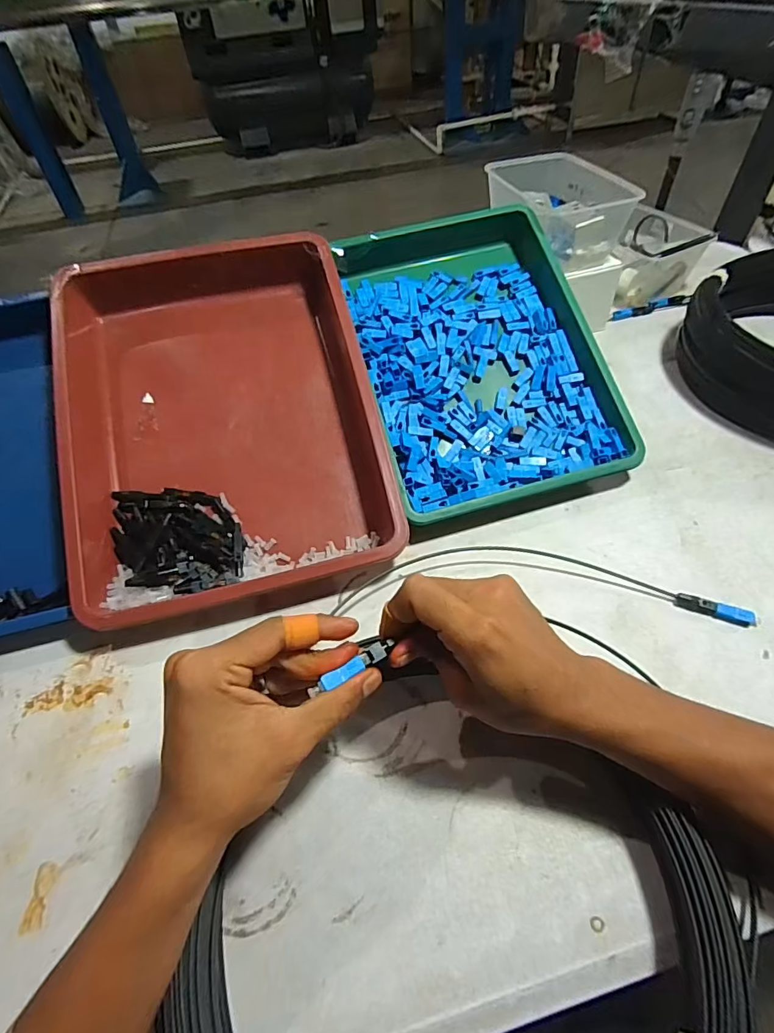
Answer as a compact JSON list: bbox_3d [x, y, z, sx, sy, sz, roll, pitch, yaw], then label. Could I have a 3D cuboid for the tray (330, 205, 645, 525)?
[{"bbox_3d":[0.089,-0.171,0.494,0.225,0.057,0.341,-14,71,-7],"label":"tray"}]

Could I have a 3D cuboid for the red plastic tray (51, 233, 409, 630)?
[{"bbox_3d":[-0.152,-0.094,0.450,0.264,0.060,0.341,-11,73,-10],"label":"red plastic tray"}]

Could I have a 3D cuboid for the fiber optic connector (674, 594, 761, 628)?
[{"bbox_3d":[0.256,0.073,0.377,0.057,0.010,0.012,14,53,16],"label":"fiber optic connector"}]

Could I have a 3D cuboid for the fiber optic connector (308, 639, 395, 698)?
[{"bbox_3d":[-0.018,0.084,0.269,0.053,0.007,0.009,-26,53,-26],"label":"fiber optic connector"}]

